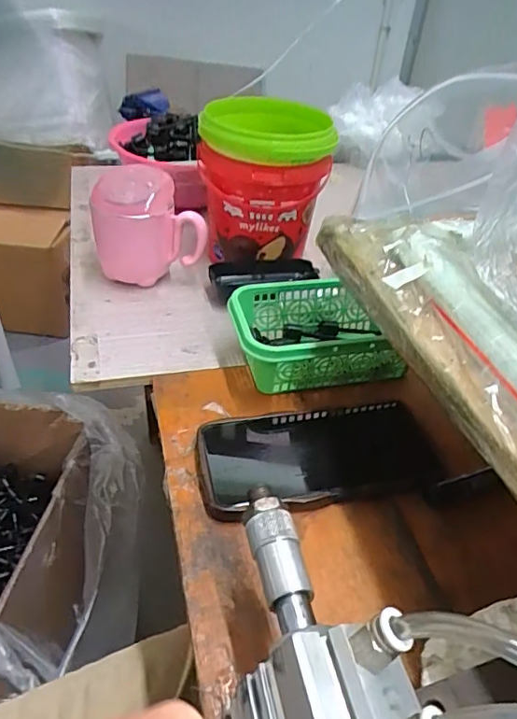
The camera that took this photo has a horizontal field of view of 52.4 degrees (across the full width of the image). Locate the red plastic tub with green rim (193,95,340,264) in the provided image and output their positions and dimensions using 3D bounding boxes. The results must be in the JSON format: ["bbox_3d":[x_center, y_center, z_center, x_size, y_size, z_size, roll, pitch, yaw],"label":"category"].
[{"bbox_3d":[0.002,-0.180,0.563,0.124,0.155,0.124,4,39,-3],"label":"red plastic tub with green rim"}]

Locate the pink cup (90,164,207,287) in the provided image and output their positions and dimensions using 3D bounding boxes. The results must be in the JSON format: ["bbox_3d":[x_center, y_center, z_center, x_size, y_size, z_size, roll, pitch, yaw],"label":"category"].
[{"bbox_3d":[-0.113,-0.135,0.531,0.100,0.107,0.091,-7,41,-16],"label":"pink cup"}]

